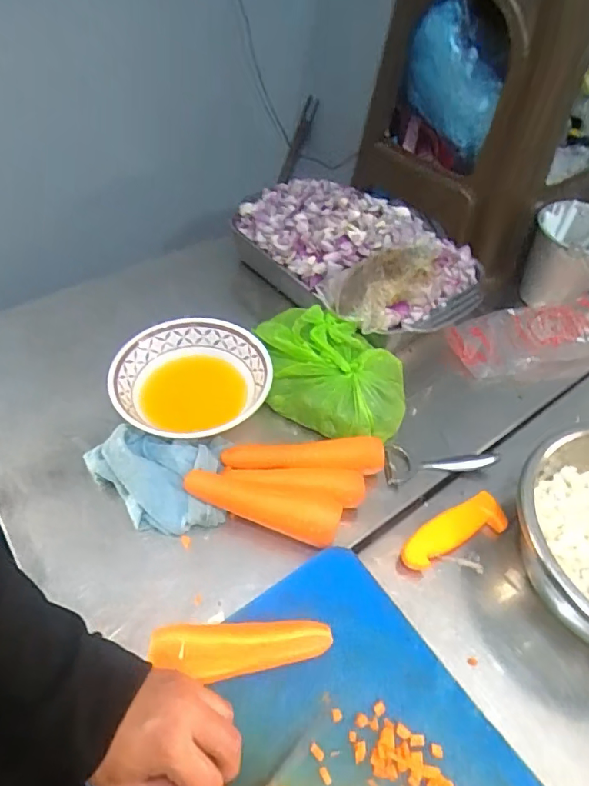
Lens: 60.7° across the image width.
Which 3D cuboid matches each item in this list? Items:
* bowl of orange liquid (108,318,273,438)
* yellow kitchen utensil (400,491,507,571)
[{"bbox_3d":[-0.130,-0.011,0.659,0.184,0.076,0.193,3,50,-3],"label":"bowl of orange liquid"},{"bbox_3d":[0.179,0.155,0.566,0.143,0.022,0.042,-20,55,-20],"label":"yellow kitchen utensil"}]

